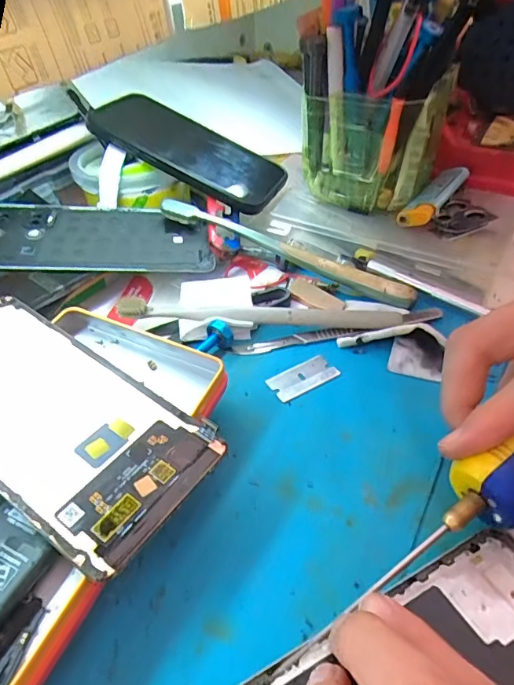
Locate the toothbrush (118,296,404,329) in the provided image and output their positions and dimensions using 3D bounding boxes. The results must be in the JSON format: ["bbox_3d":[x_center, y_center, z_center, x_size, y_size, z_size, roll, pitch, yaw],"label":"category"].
[{"bbox_3d":[0.002,-0.017,0.286,0.168,0.020,0.016,2,43,5],"label":"toothbrush"}]

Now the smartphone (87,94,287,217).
[{"bbox_3d":[-0.052,-0.146,0.357,0.144,0.011,0.070,29,49,4],"label":"smartphone"}]

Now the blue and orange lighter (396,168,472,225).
[{"bbox_3d":[0.127,-0.106,0.339,0.021,0.017,0.079,27,51,28],"label":"blue and orange lighter"}]

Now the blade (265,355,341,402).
[{"bbox_3d":[0.026,0.018,0.262,0.038,0.004,0.019,-23,47,-20],"label":"blade"}]

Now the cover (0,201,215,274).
[{"bbox_3d":[-0.110,-0.072,0.315,0.151,0.005,0.079,-2,47,-9],"label":"cover"}]

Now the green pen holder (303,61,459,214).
[{"bbox_3d":[0.083,-0.141,0.335,0.084,0.076,0.064,17,47,19],"label":"green pen holder"}]

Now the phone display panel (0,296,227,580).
[{"bbox_3d":[-0.093,0.029,0.206,0.151,0.004,0.070,28,49,22],"label":"phone display panel"}]

